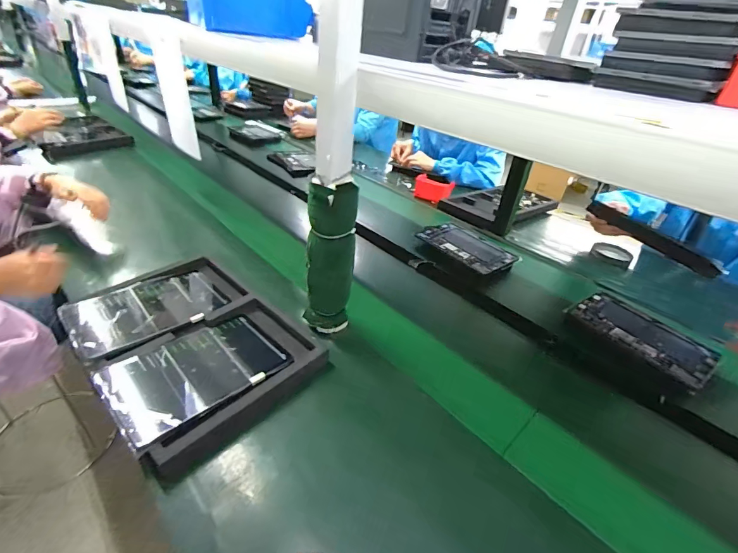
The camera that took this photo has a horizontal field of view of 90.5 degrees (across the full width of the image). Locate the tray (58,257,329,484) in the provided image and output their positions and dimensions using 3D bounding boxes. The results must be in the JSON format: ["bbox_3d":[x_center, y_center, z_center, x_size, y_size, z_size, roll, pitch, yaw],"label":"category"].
[{"bbox_3d":[-0.334,0.108,0.675,0.464,0.053,0.296,30,41,31],"label":"tray"}]

